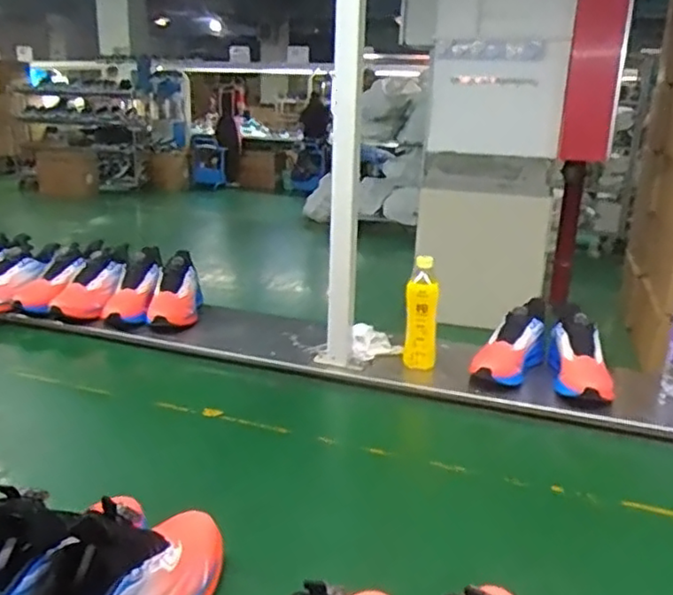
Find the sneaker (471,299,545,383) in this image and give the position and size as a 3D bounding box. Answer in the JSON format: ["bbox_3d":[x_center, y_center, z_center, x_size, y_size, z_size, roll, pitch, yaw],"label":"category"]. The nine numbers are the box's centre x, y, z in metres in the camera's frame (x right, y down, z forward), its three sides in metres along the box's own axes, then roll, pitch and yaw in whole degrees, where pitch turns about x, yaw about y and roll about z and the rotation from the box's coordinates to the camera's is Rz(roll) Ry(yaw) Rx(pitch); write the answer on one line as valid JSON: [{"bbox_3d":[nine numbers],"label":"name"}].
[{"bbox_3d":[0.335,0.085,1.190,0.091,0.113,0.235,11,20,25],"label":"sneaker"}]

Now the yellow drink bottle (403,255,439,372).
[{"bbox_3d":[0.160,0.036,1.190,0.062,0.213,0.051,4,18,6],"label":"yellow drink bottle"}]

